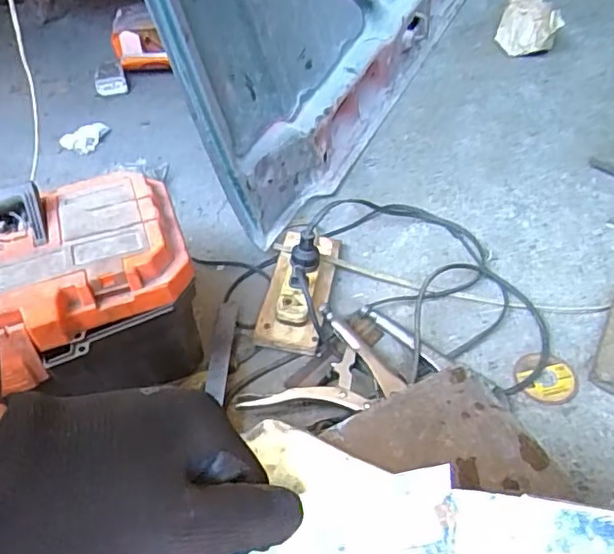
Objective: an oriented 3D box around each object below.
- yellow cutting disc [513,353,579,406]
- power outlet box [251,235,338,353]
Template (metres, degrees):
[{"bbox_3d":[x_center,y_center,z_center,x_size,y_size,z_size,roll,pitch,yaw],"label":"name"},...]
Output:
[{"bbox_3d":[0.280,0.119,0.698,0.070,0.005,0.068,-1,47,1],"label":"yellow cutting disc"},{"bbox_3d":[-0.010,0.005,0.793,0.085,0.045,0.207,6,48,8],"label":"power outlet box"}]

